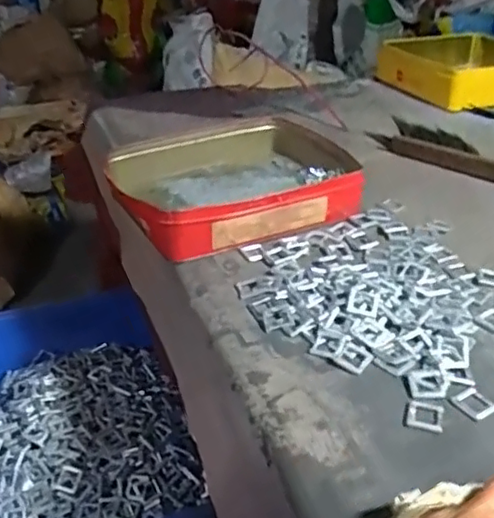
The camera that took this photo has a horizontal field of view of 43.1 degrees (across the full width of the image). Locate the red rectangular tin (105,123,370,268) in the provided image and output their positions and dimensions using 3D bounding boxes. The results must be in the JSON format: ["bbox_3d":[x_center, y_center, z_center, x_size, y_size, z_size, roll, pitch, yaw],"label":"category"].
[{"bbox_3d":[-0.020,-0.091,0.736,0.265,0.057,0.229,-14,34,-19],"label":"red rectangular tin"}]

